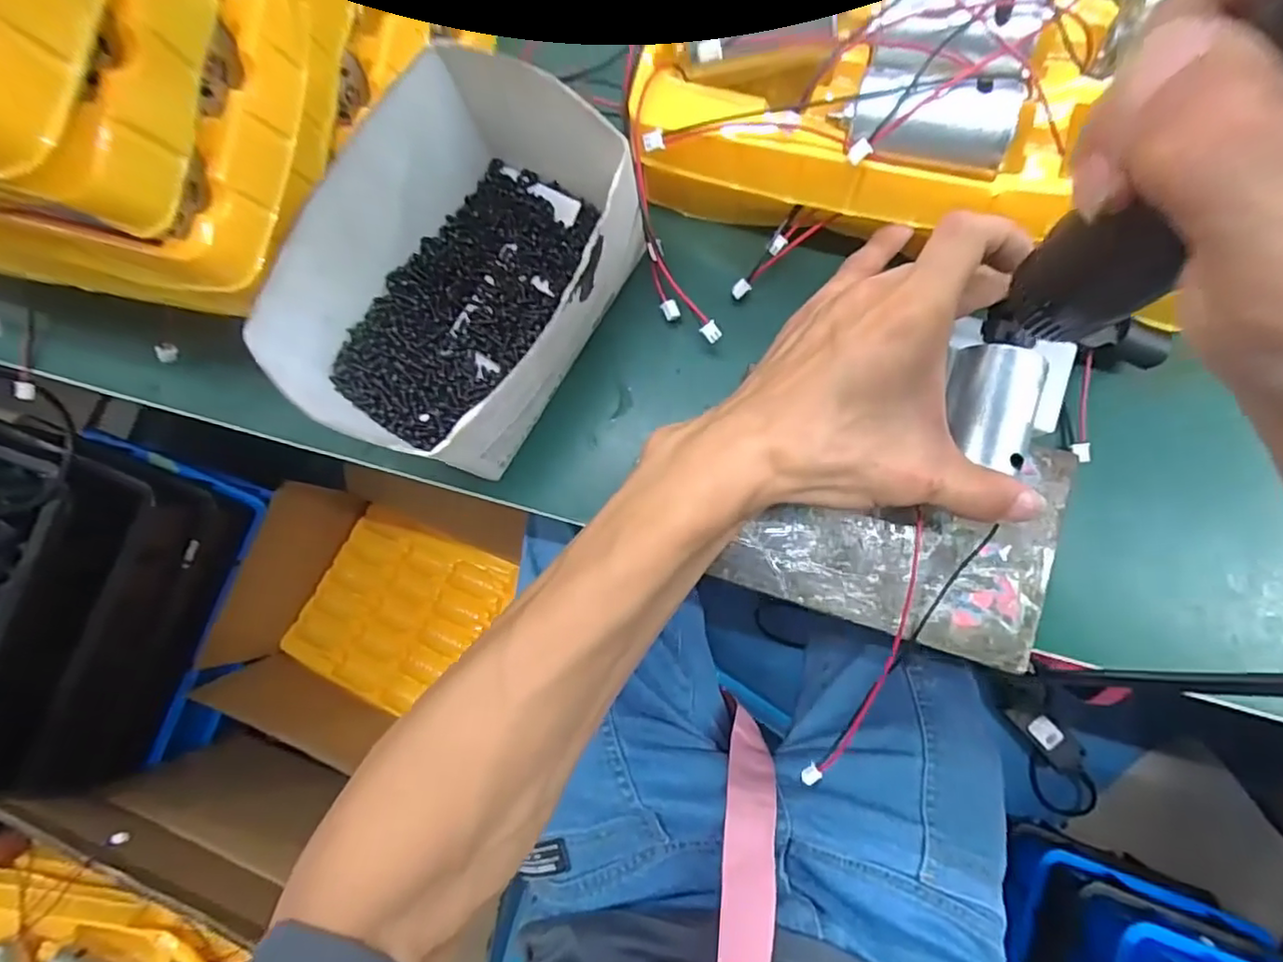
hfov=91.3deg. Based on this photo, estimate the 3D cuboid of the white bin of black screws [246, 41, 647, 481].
[{"bbox_3d":[-0.072,-0.085,0.270,0.108,0.074,0.155,34,88,8],"label":"white bin of black screws"}]

